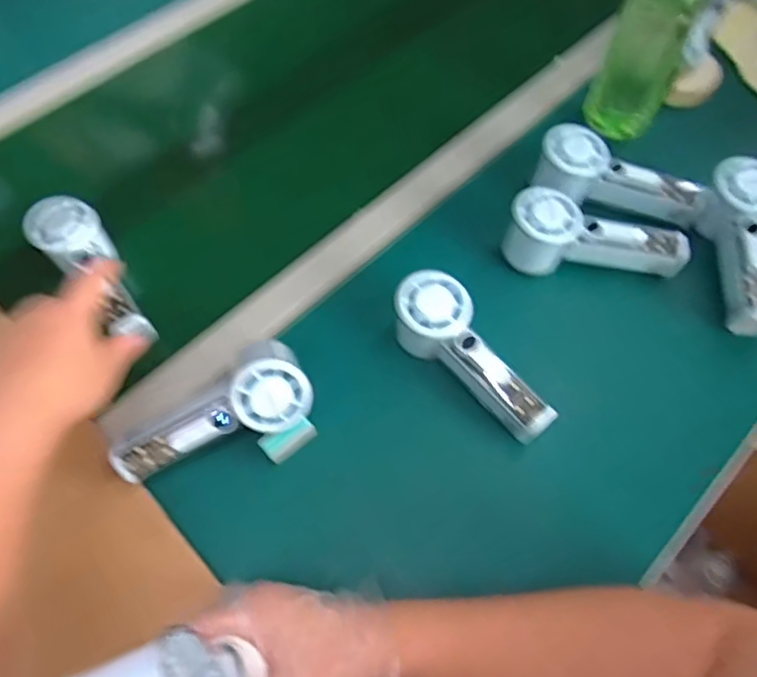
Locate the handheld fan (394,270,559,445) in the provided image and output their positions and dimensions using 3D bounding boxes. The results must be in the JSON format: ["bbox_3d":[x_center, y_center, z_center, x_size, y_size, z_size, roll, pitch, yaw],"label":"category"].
[{"bbox_3d":[0.071,0.018,0.472,0.051,0.060,0.156,-37,79,-17],"label":"handheld fan"}]

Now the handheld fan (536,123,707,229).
[{"bbox_3d":[0.225,-0.148,0.545,0.154,0.055,0.054,21,63,-3],"label":"handheld fan"}]

